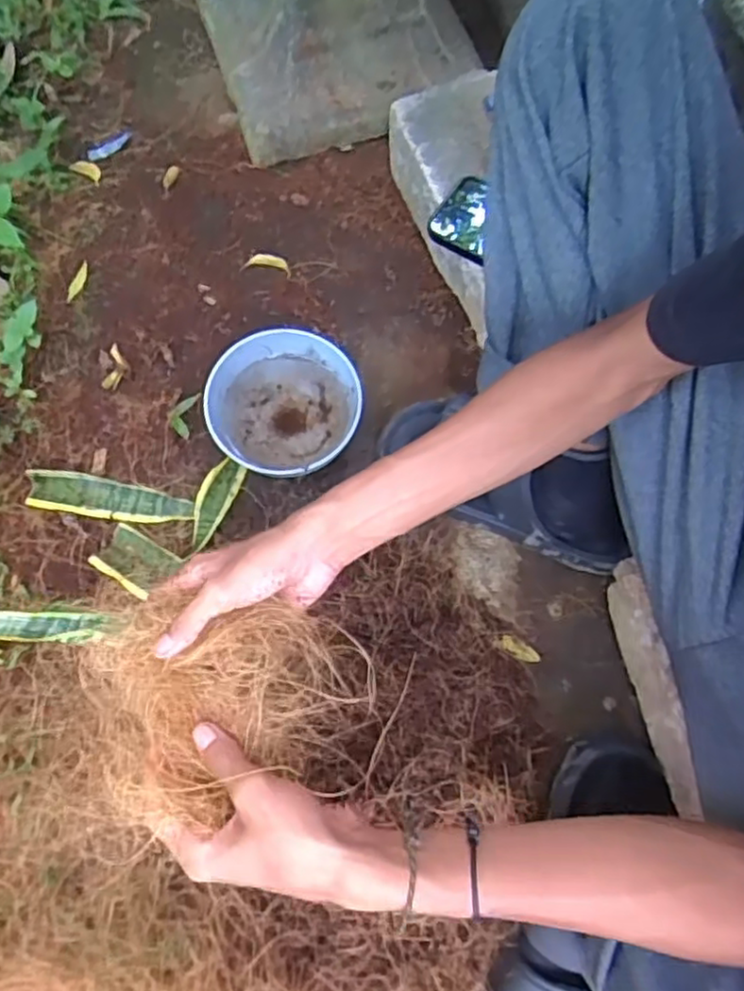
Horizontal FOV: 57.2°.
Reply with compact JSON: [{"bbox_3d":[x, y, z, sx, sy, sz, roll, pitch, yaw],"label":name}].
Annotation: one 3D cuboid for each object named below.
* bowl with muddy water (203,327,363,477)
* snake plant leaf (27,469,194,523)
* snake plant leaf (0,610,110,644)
[{"bbox_3d":[-0.086,-0.082,0.678,0.148,0.070,0.139,0,73,-1],"label":"bowl with muddy water"},{"bbox_3d":[-0.260,0.002,0.677,0.165,0.012,0.040,10,73,2],"label":"snake plant leaf"},{"bbox_3d":[-0.212,0.082,0.434,0.086,0.014,0.021,4,73,0],"label":"snake plant leaf"}]

